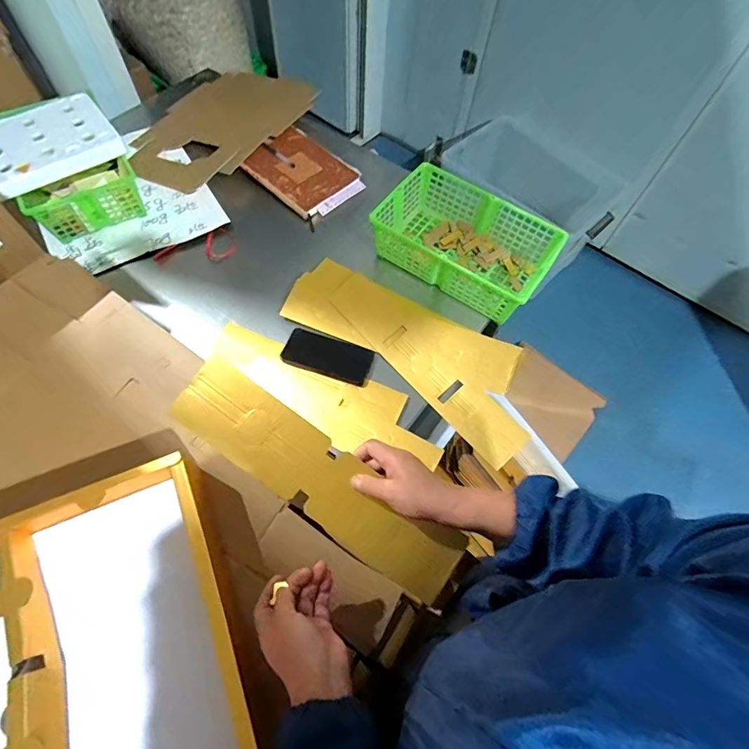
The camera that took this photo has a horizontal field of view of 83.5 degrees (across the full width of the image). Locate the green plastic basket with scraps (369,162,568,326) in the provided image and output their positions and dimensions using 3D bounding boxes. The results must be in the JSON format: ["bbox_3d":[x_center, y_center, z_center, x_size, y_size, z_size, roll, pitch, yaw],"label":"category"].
[{"bbox_3d":[0.179,-0.266,0.851,0.339,0.100,0.196,32,65,13],"label":"green plastic basket with scraps"}]

